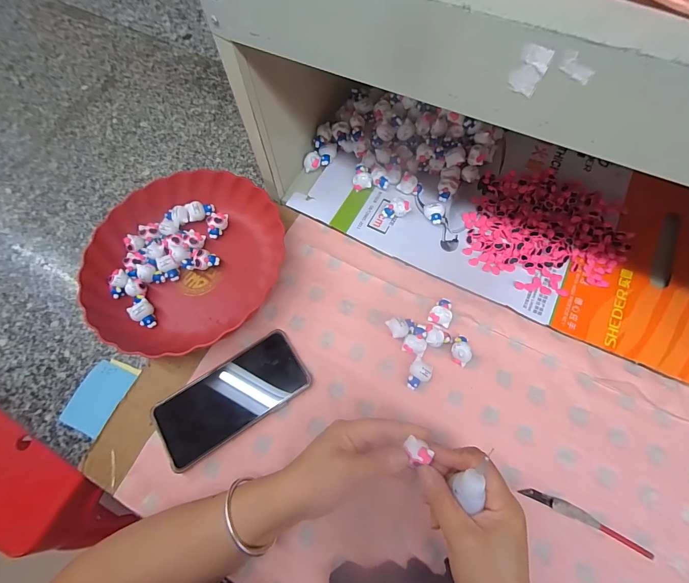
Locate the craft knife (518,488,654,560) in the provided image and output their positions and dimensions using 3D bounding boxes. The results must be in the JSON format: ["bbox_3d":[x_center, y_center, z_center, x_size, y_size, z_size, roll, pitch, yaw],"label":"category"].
[{"bbox_3d":[0.236,0.223,0.329,0.120,0.005,0.012,24,72,10],"label":"craft knife"}]

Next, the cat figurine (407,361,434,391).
[{"bbox_3d":[0.083,0.094,0.371,0.023,0.018,0.029,15,70,7],"label":"cat figurine"}]

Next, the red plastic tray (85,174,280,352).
[{"bbox_3d":[-0.199,-0.041,0.428,0.226,0.046,0.237,12,70,6],"label":"red plastic tray"}]

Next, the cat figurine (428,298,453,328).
[{"bbox_3d":[0.118,0.025,0.405,0.026,0.017,0.035,23,72,10],"label":"cat figurine"}]

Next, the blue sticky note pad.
[{"bbox_3d":[-0.285,0.120,0.391,0.059,0.005,0.082,23,72,10],"label":"blue sticky note pad"}]

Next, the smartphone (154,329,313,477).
[{"bbox_3d":[-0.125,0.117,0.375,0.167,0.017,0.077,-33,72,-10],"label":"smartphone"}]

